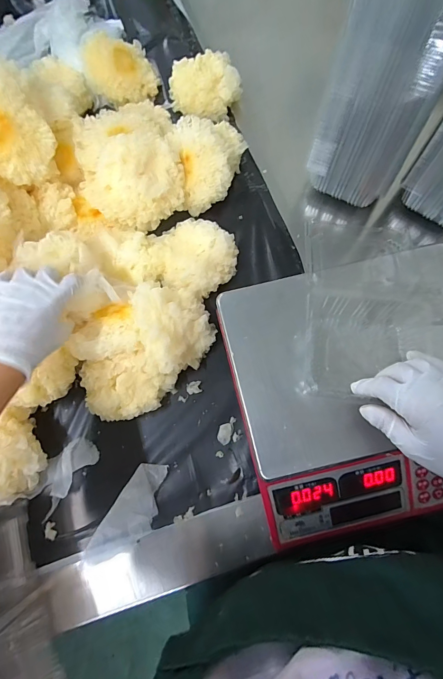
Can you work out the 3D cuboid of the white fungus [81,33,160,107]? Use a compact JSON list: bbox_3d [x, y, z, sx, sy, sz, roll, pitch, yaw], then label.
[{"bbox_3d":[-0.184,-0.489,0.618,0.121,0.057,0.121,0,75,2],"label":"white fungus"}]

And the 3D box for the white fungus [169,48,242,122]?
[{"bbox_3d":[-0.030,-0.452,0.611,0.123,0.050,0.110,-4,74,1],"label":"white fungus"}]

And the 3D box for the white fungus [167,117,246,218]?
[{"bbox_3d":[-0.015,-0.289,0.557,0.125,0.076,0.141,-16,75,-3],"label":"white fungus"}]

